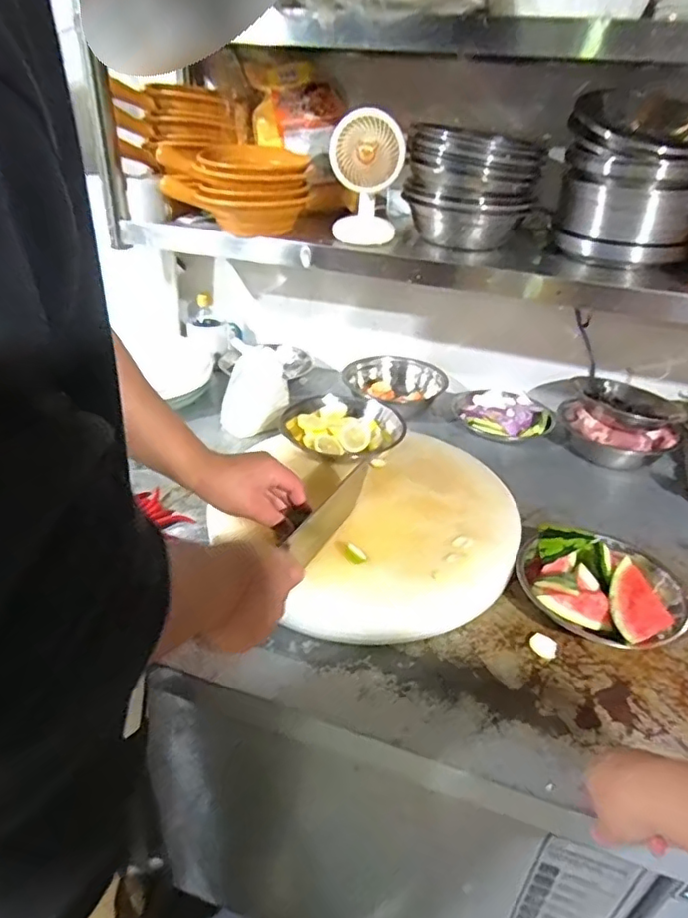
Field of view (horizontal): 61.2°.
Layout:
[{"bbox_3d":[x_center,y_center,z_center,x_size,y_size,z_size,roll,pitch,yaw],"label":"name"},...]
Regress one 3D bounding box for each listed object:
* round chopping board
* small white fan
[{"bbox_3d":[0.045,0.089,0.790,0.409,0.069,0.348,-9,34,-19],"label":"round chopping board"},{"bbox_3d":[0.031,-0.402,0.845,0.101,0.170,0.074,-1,33,-7],"label":"small white fan"}]

